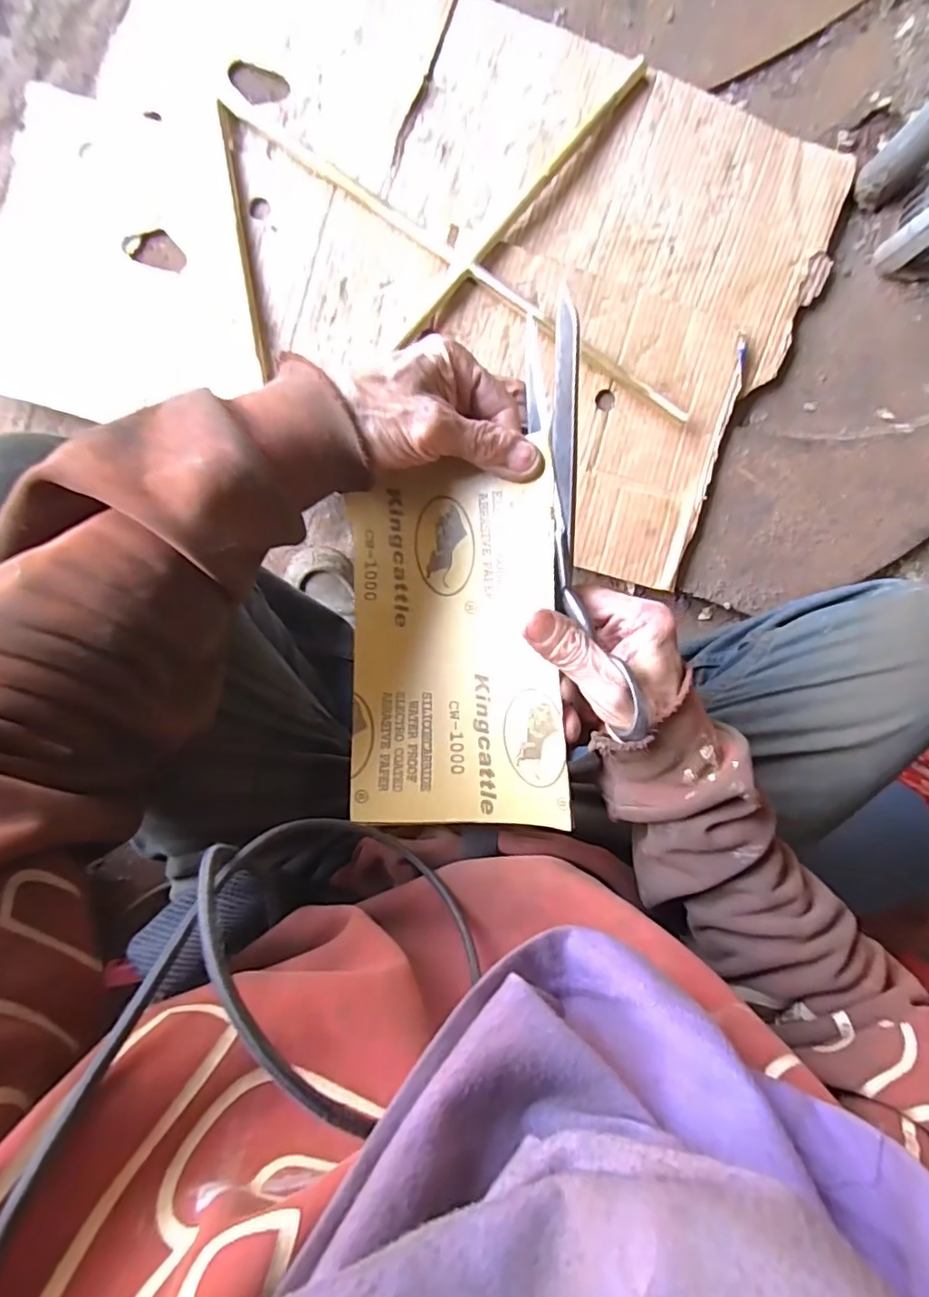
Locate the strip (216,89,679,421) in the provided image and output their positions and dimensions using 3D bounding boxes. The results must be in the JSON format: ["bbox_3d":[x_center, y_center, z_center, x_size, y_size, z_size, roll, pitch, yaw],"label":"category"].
[{"bbox_3d":[-0.001,-0.421,0.615,0.594,0.014,0.020,32,93,-4],"label":"strip"}]

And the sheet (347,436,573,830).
[{"bbox_3d":[-0.009,0.002,0.335,0.130,0.031,0.210,-3,93,22],"label":"sheet"}]

